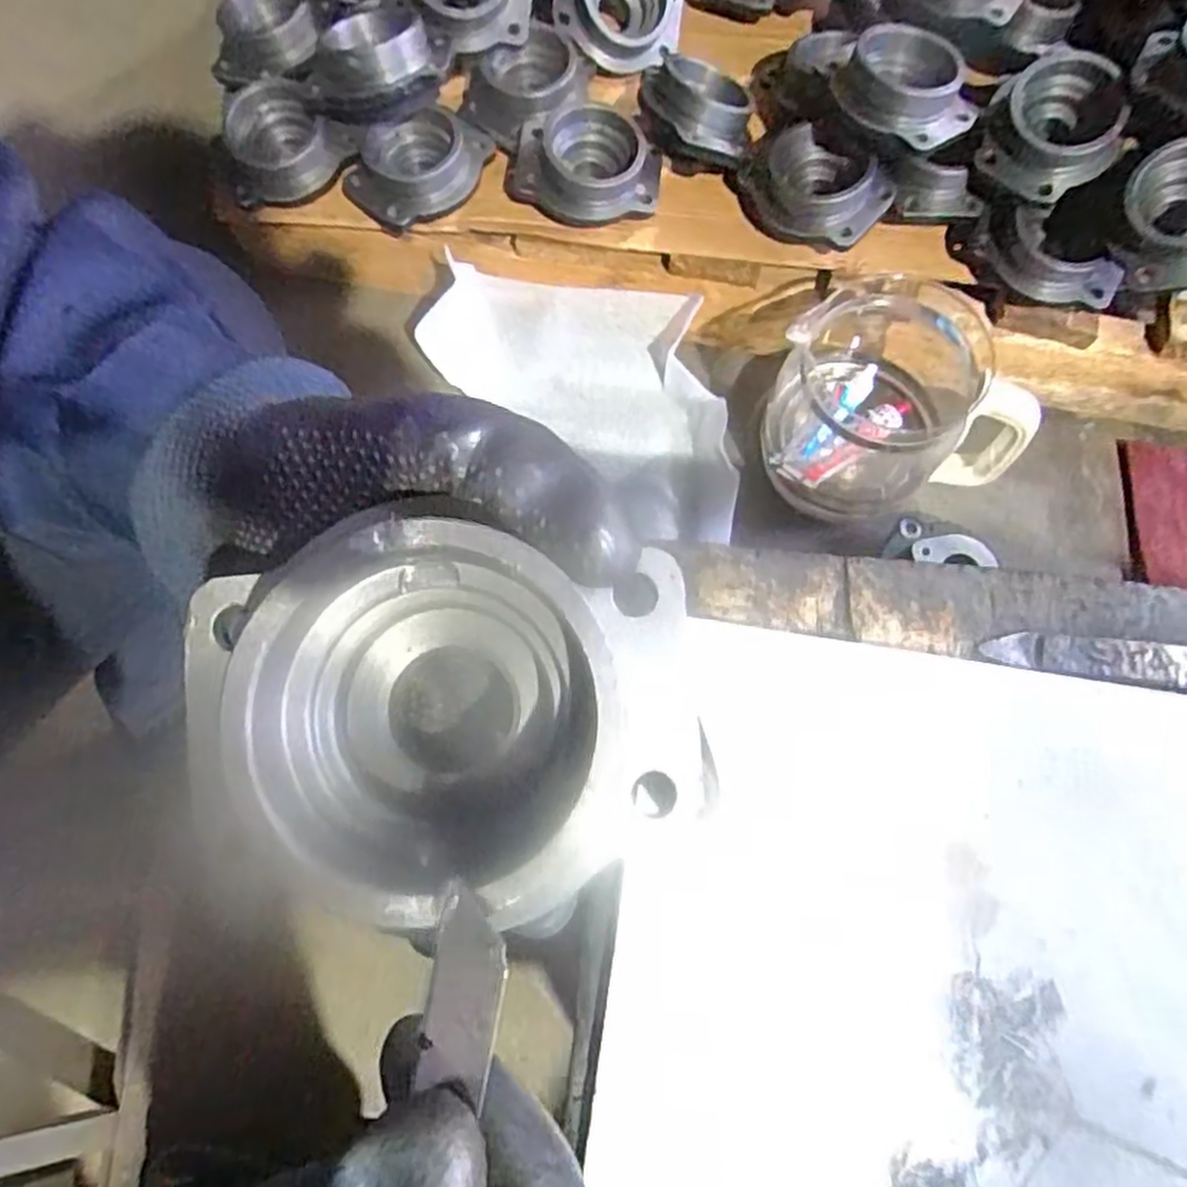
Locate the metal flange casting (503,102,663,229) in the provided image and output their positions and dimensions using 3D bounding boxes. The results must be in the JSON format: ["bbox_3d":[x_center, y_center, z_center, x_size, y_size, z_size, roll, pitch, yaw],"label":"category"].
[{"bbox_3d":[-0.009,-0.364,0.657,0.135,0.046,0.088,17,73,5],"label":"metal flange casting"}]

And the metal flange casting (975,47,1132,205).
[{"bbox_3d":[0.344,-0.352,0.576,0.090,0.052,0.085,20,74,6],"label":"metal flange casting"}]

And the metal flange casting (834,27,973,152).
[{"bbox_3d":[0.236,-0.379,0.577,0.099,0.037,0.096,2,72,1],"label":"metal flange casting"}]

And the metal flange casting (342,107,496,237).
[{"bbox_3d":[-0.150,-0.359,0.656,0.129,0.044,0.089,-8,73,-2],"label":"metal flange casting"}]

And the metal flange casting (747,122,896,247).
[{"bbox_3d":[0.178,-0.330,0.639,0.118,0.061,0.074,38,76,11],"label":"metal flange casting"}]

